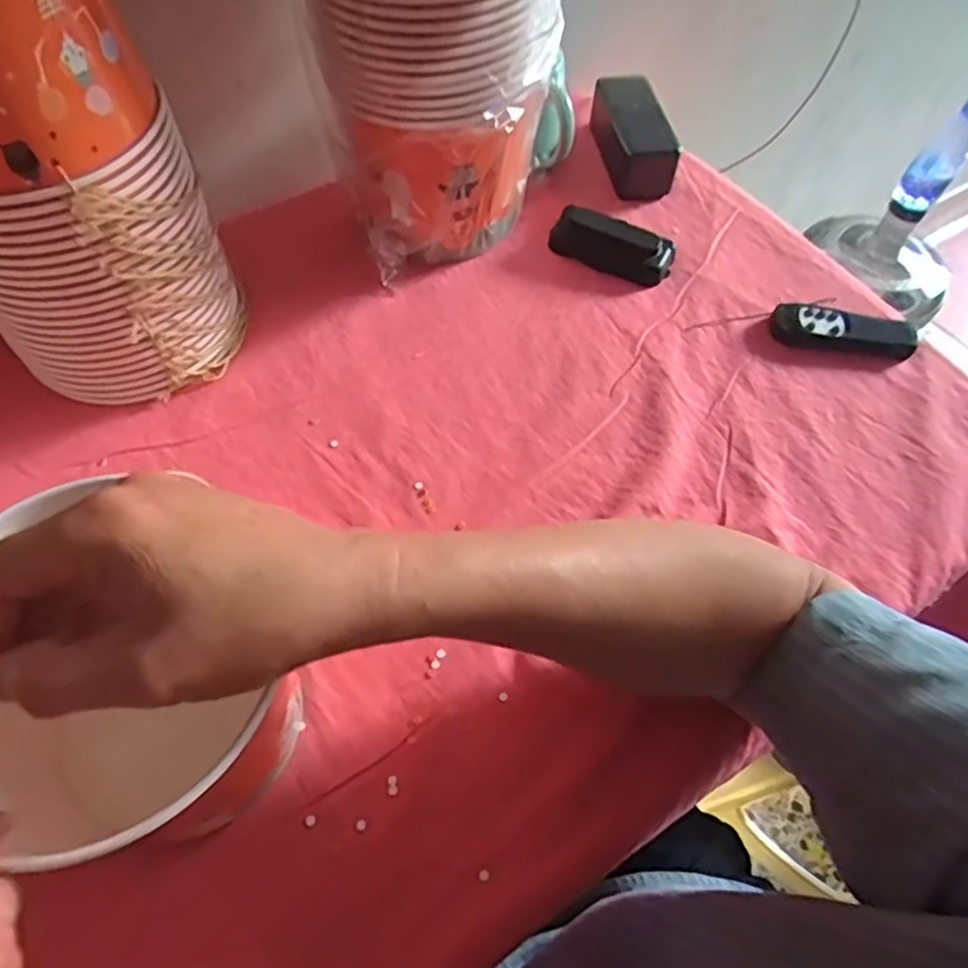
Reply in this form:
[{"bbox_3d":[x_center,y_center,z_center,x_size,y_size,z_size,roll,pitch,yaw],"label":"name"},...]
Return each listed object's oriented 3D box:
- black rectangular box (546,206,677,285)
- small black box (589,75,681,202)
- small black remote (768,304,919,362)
[{"bbox_3d":[0.113,-0.211,0.609,0.104,0.025,0.044,28,62,14],"label":"black rectangular box"},{"bbox_3d":[0.144,-0.335,0.665,0.049,0.054,0.123,-9,60,-7],"label":"small black box"},{"bbox_3d":[0.295,-0.126,0.571,0.112,0.016,0.038,14,59,6],"label":"small black remote"}]

